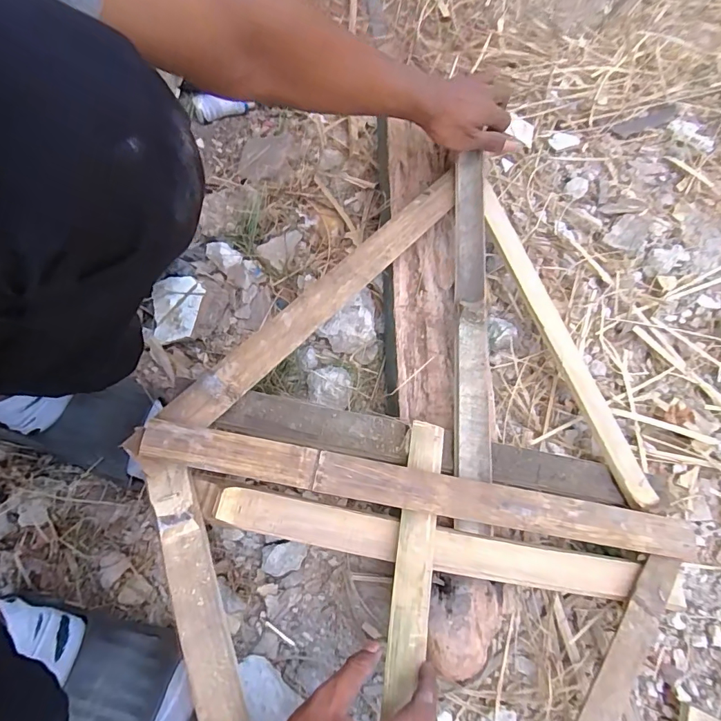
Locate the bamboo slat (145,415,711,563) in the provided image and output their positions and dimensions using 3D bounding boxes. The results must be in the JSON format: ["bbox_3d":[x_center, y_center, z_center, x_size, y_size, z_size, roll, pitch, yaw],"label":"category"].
[{"bbox_3d":[0.069,0.119,0.383,0.502,0.006,0.036,13,69,-7],"label":"bamboo slat"}]

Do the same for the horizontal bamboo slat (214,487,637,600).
[{"bbox_3d":[0.066,0.170,0.391,0.381,0.009,0.037,13,74,-5],"label":"horizontal bamboo slat"}]

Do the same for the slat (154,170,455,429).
[{"bbox_3d":[-0.025,-0.075,0.445,0.037,0.010,0.402,45,68,2],"label":"slat"}]

